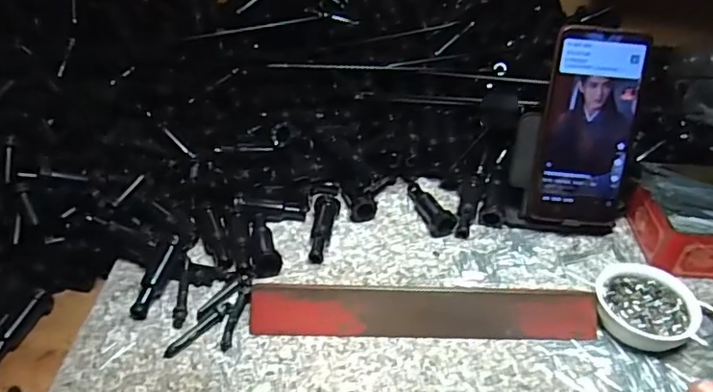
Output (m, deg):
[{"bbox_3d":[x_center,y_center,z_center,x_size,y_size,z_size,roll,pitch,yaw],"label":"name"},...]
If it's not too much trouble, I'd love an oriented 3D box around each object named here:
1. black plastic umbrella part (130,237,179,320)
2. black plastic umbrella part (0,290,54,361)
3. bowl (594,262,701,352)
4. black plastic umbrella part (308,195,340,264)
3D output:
[{"bbox_3d":[-0.157,0.062,0.442,0.011,0.011,0.069,11,59,11],"label":"black plastic umbrella part"},{"bbox_3d":[-0.263,0.103,0.438,0.011,0.020,0.069,15,41,15],"label":"black plastic umbrella part"},{"bbox_3d":[0.219,0.086,0.435,0.072,0.028,0.066,1,39,-1],"label":"bowl"},{"bbox_3d":[-0.029,0.027,0.498,0.021,0.019,0.069,4,39,2],"label":"black plastic umbrella part"}]

